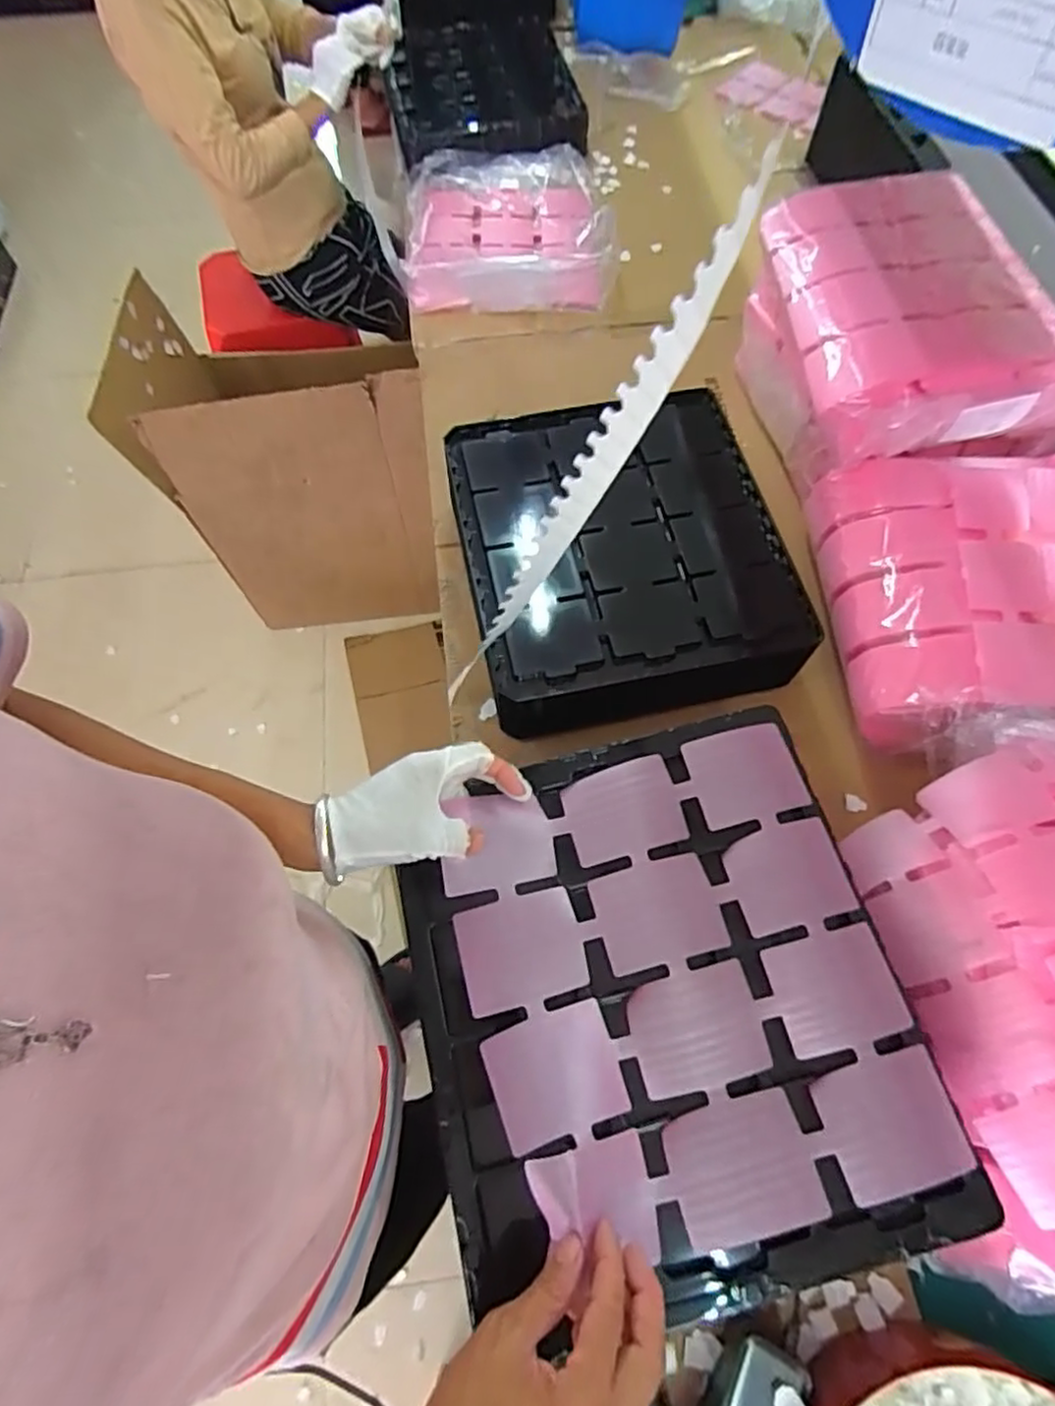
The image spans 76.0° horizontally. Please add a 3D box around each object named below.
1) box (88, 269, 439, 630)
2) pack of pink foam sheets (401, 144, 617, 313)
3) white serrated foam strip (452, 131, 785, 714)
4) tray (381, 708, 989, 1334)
[{"bbox_3d":[-0.460,-0.522,1.471,0.544,0.625,0.424,0,64,1],"label":"box"},{"bbox_3d":[-0.035,-0.811,1.139,0.347,0.088,0.397,-7,64,-3],"label":"pack of pink foam sheets"},{"bbox_3d":[0.026,-0.138,0.529,0.025,0.507,0.020,2,62,-24],"label":"white serrated foam strip"},{"bbox_3d":[0.100,0.194,0.476,0.324,0.051,0.360,-12,65,-5],"label":"tray"}]

